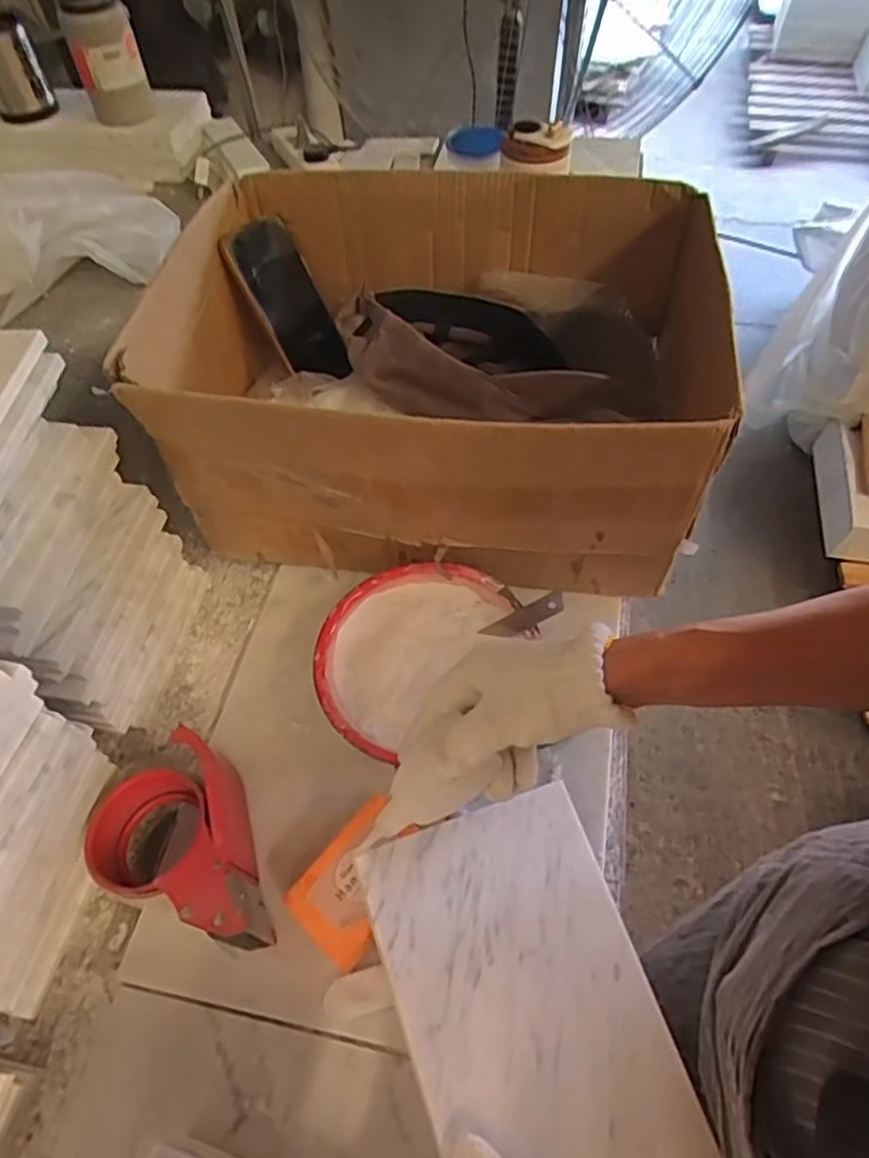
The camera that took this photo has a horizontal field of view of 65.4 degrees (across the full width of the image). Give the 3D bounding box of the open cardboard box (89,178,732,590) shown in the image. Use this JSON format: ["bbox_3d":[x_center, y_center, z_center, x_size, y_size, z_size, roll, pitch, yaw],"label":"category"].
[{"bbox_3d":[0.013,-0.200,0.602,0.422,0.194,0.369,6,59,7],"label":"open cardboard box"}]

